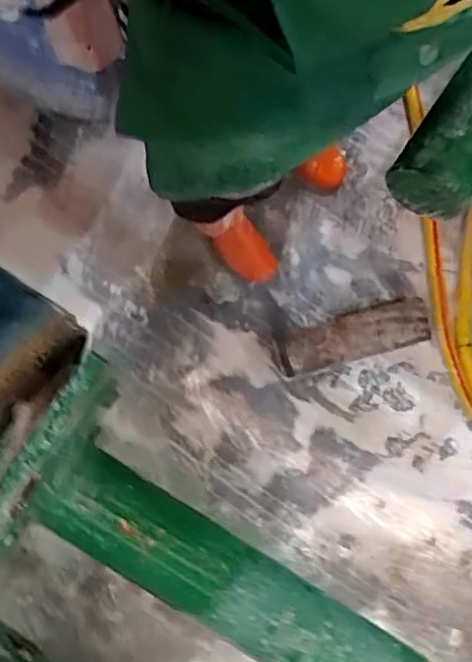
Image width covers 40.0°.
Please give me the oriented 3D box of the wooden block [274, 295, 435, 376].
[{"bbox_3d":[0.229,0.015,1.282,0.295,0.104,0.107,-15,85,-7],"label":"wooden block"}]

